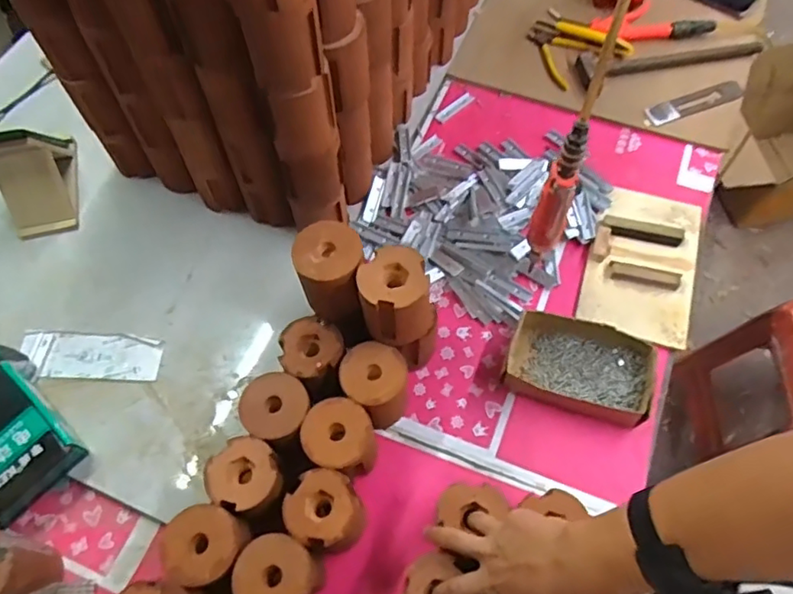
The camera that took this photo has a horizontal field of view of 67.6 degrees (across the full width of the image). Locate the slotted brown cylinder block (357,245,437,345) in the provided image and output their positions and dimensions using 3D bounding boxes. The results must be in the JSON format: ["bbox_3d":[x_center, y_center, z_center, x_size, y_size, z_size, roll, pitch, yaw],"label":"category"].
[{"bbox_3d":[0.002,0.001,0.676,0.086,0.091,0.082,3,63,2],"label":"slotted brown cylinder block"}]

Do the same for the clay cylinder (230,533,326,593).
[{"bbox_3d":[-0.124,0.297,0.630,0.081,0.087,0.076,0,63,0],"label":"clay cylinder"}]

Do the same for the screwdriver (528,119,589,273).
[{"bbox_3d":[0.181,-0.099,0.689,0.035,0.261,0.049,17,64,9],"label":"screwdriver"}]

